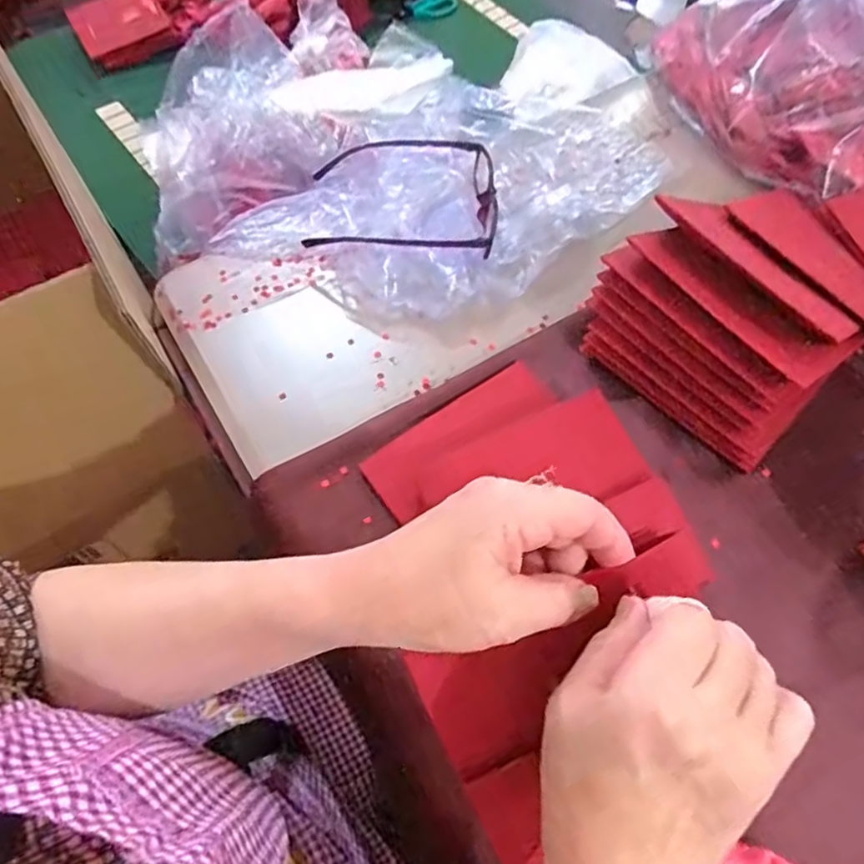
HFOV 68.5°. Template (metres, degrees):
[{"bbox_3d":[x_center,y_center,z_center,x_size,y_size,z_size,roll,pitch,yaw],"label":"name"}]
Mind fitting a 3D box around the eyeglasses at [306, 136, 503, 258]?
[{"bbox_3d":[-0.023,-0.196,0.515,0.151,0.033,0.142,5,62,2],"label":"eyeglasses"}]

